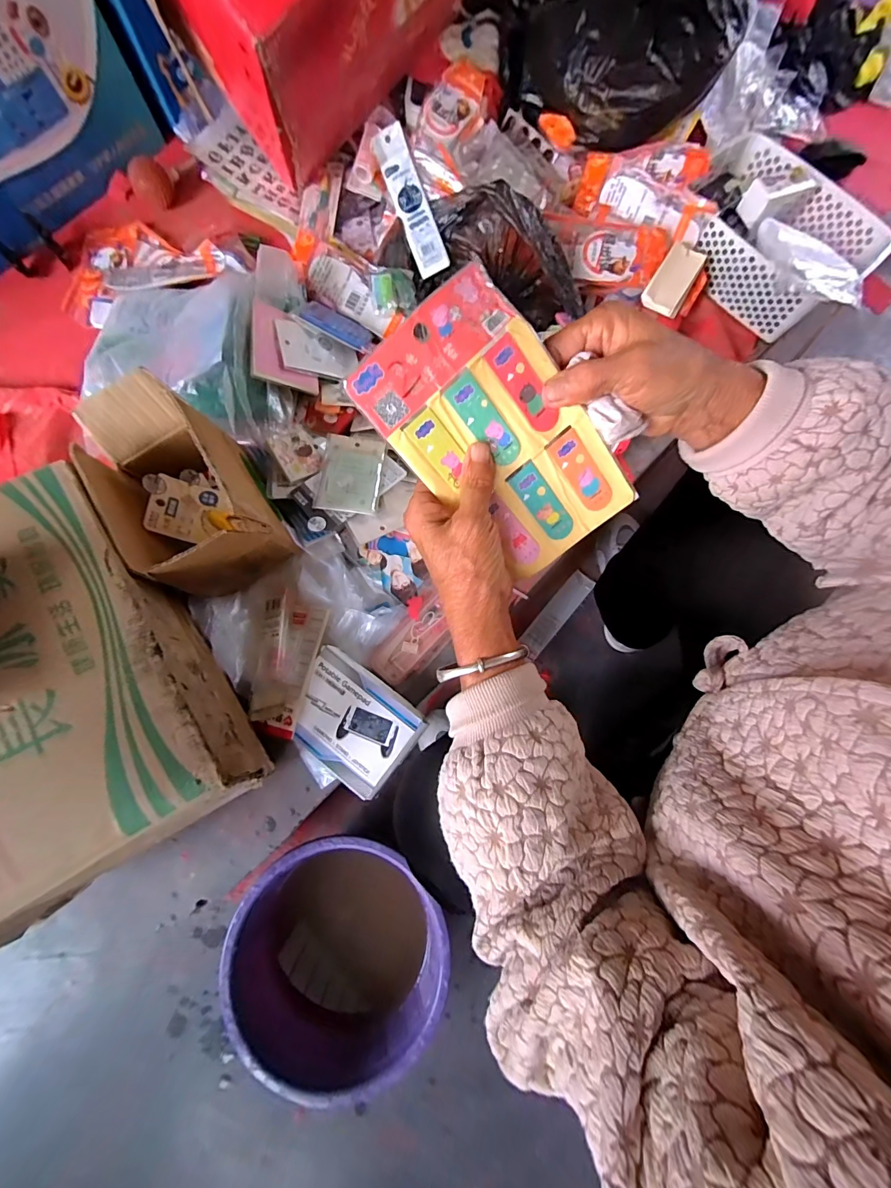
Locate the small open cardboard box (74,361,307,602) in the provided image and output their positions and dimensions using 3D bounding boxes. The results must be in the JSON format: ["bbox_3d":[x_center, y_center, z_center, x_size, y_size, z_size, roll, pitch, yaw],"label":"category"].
[{"bbox_3d":[-0.307,-0.119,0.501,0.139,0.169,0.225,-32,80,-8],"label":"small open cardboard box"}]

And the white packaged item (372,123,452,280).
[{"bbox_3d":[-0.050,-0.581,0.611,0.047,0.016,0.192,-21,101,11],"label":"white packaged item"}]

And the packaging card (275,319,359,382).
[{"bbox_3d":[-0.182,-0.351,0.595,0.114,0.011,0.082,-6,78,-36],"label":"packaging card"}]

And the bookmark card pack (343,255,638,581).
[{"bbox_3d":[0.037,-0.097,0.265,0.102,0.013,0.178,-41,115,12],"label":"bookmark card pack"}]

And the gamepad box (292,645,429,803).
[{"bbox_3d":[-0.117,0.157,0.506,0.156,0.023,0.118,37,79,6],"label":"gamepad box"}]

